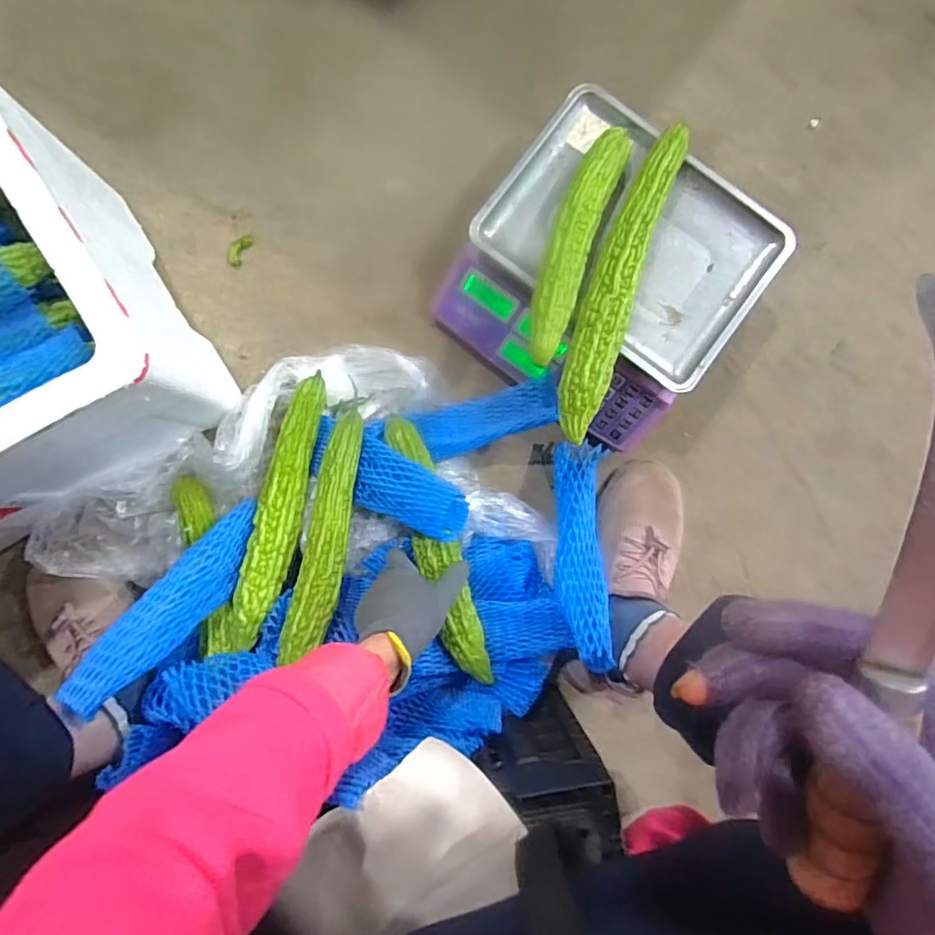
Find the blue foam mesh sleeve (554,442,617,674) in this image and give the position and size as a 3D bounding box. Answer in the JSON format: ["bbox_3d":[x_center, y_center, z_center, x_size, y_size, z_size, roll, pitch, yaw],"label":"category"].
[{"bbox_3d":[0.117,0.084,0.570,0.054,0.038,0.234,2,60,-1],"label":"blue foam mesh sleeve"}]

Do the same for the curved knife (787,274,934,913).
[{"bbox_3d":[0.123,0.052,0.161,0.018,0.018,0.199,0,109,-2],"label":"curved knife"}]

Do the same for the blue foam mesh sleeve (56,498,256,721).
[{"bbox_3d":[-0.273,0.130,0.539,0.063,0.040,0.232,33,50,0],"label":"blue foam mesh sleeve"}]

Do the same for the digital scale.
[{"bbox_3d":[0.146,-0.203,0.596,0.274,0.133,0.271,38,87,0],"label":"digital scale"}]

